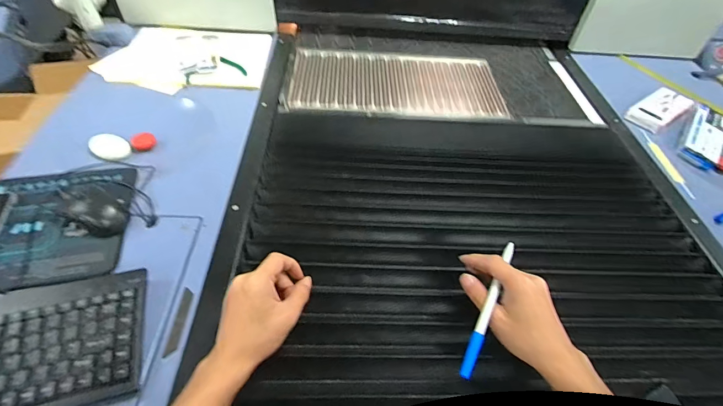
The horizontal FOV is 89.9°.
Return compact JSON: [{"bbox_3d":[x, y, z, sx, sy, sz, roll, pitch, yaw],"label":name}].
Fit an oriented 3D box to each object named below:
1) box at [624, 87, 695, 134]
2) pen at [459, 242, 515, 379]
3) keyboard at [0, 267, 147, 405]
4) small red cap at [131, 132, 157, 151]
[{"bbox_3d":[0.660,-0.210,0.801,0.155,0.026,0.077,-26,57,-25],"label":"box"},{"bbox_3d":[0.144,0.112,0.404,0.012,0.011,0.172,25,59,15],"label":"pen"},{"bbox_3d":[-0.392,0.167,0.388,0.281,0.028,0.150,-11,52,-15],"label":"keyboard"},{"bbox_3d":[-0.405,-0.115,0.675,0.039,0.014,0.035,-25,57,-24],"label":"small red cap"}]

